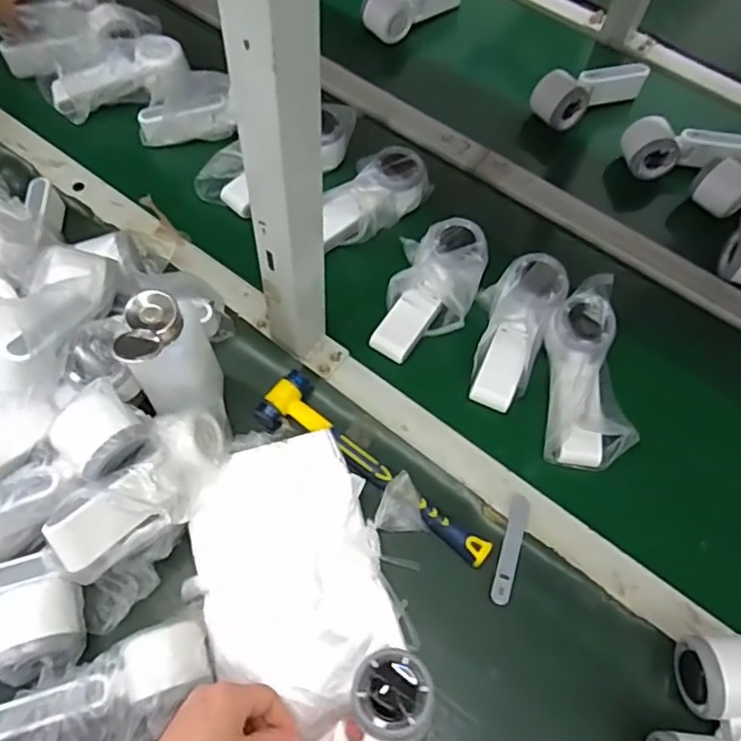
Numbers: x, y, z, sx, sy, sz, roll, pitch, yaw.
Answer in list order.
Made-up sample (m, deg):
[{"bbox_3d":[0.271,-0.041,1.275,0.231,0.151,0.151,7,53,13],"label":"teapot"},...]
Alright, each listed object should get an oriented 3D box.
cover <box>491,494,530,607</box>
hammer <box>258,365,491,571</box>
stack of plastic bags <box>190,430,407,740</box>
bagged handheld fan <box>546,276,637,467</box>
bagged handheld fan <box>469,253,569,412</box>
[{"bbox_3d":[0.126,0.158,0.567,0.018,0.010,0.100,17,69,6],"label":"cover"},{"bbox_3d":[-0.002,0.097,0.581,0.244,0.025,0.058,40,73,15],"label":"hammer"},{"bbox_3d":[-0.060,0.186,0.516,0.145,0.026,0.259,-17,69,-7],"label":"stack of plastic bags"},{"bbox_3d":[0.215,-0.002,0.621,0.081,0.052,0.187,7,68,2],"label":"bagged handheld fan"},{"bbox_3d":[0.143,-0.047,0.640,0.073,0.064,0.163,24,69,9],"label":"bagged handheld fan"}]

